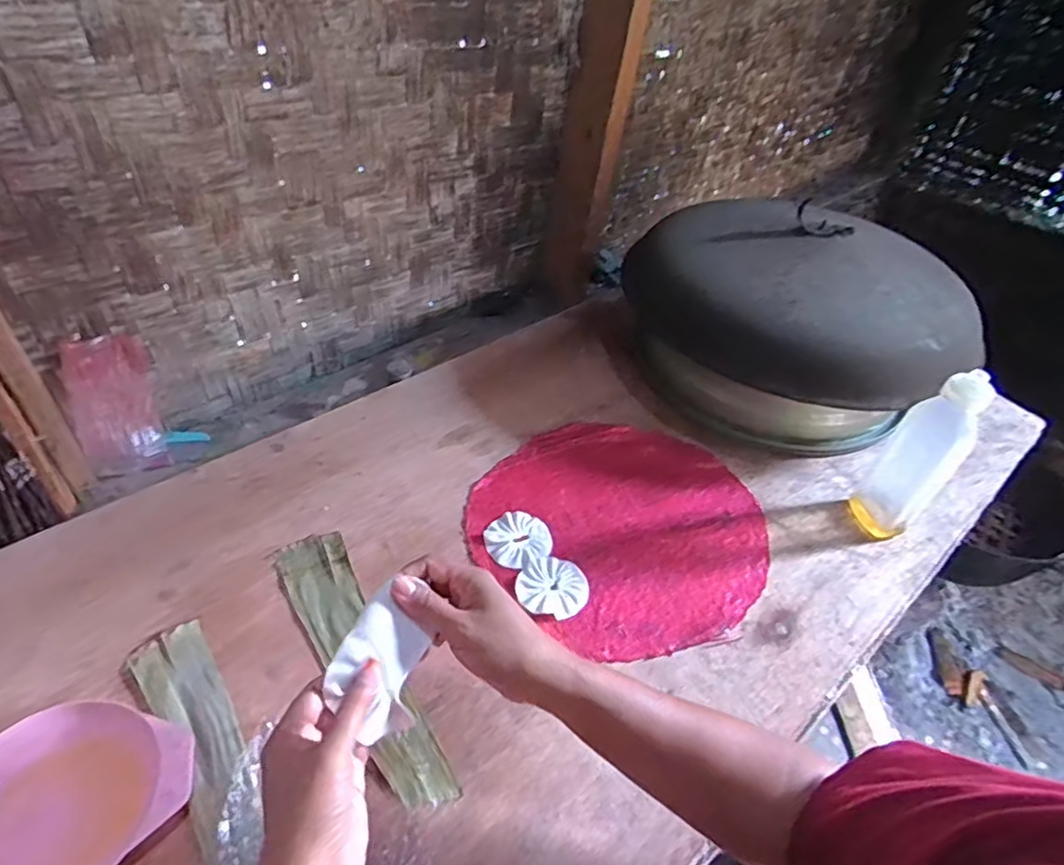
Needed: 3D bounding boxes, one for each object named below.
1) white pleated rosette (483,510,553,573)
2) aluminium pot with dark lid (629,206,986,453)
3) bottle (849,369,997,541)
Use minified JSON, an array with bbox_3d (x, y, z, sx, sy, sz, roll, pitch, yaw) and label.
[{"bbox_3d":[-0.017,0.122,0.709,0.074,0.006,0.068,-23,49,-30],"label":"white pleated rosette"},{"bbox_3d":[0.375,-0.147,0.872,0.340,0.237,0.370,-24,51,-29],"label":"aluminium pot with dark lid"},{"bbox_3d":[0.435,0.030,0.694,0.056,0.217,0.078,-30,54,-33],"label":"bottle"}]

